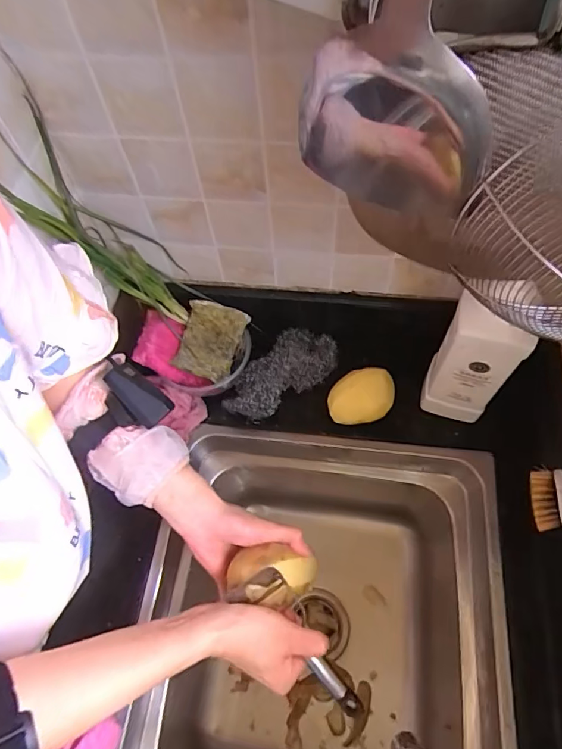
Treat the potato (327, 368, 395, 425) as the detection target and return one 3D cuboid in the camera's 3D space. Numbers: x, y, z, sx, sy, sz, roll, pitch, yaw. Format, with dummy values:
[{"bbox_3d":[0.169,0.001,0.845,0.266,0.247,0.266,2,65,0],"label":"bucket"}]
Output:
[{"bbox_3d":[0.111,0.035,0.632,0.088,0.051,0.063,-32,64,-13],"label":"potato"}]

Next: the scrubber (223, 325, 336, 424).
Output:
[{"bbox_3d":[0.002,-0.002,0.661,0.177,0.050,0.080,-42,67,-17],"label":"scrubber"}]

